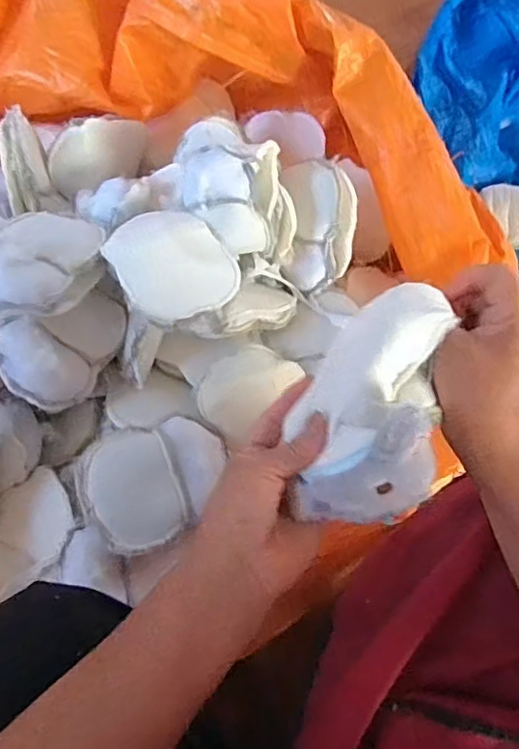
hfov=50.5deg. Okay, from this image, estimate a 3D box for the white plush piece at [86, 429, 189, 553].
[{"bbox_3d":[-0.145,0.131,0.642,0.094,0.031,0.136,-19,67,-7],"label":"white plush piece"}]

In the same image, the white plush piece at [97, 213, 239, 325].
[{"bbox_3d":[-0.106,-0.140,0.680,0.138,0.041,0.155,-28,69,-11],"label":"white plush piece"}]

